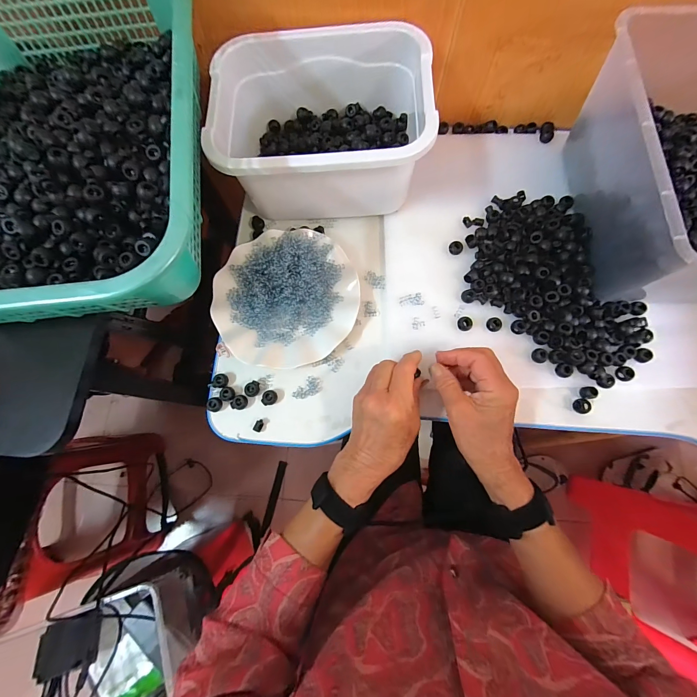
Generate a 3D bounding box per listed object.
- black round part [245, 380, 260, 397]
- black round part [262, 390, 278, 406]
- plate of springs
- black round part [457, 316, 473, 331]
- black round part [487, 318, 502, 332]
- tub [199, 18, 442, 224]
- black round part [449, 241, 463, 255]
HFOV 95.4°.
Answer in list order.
[{"bbox_3d":[-0.118,0.049,0.389,0.016,0.010,0.019,-5,77,0],"label":"black round part"},{"bbox_3d":[-0.096,0.060,0.386,0.019,0.011,0.017,-6,77,0],"label":"black round part"},{"bbox_3d":[-0.079,-0.067,0.403,0.176,0.033,0.174,0,77,1],"label":"plate of springs"},{"bbox_3d":[0.144,-0.031,0.392,0.017,0.009,0.018,0,77,1],"label":"black round part"},{"bbox_3d":[0.181,-0.030,0.392,0.015,0.011,0.017,-30,78,-6],"label":"black round part"},{"bbox_3d":[-0.031,-0.265,0.399,0.245,0.115,0.190,1,77,1],"label":"tub"},{"bbox_3d":[0.142,-0.132,0.417,0.017,0.007,0.016,0,77,1],"label":"black round part"}]

